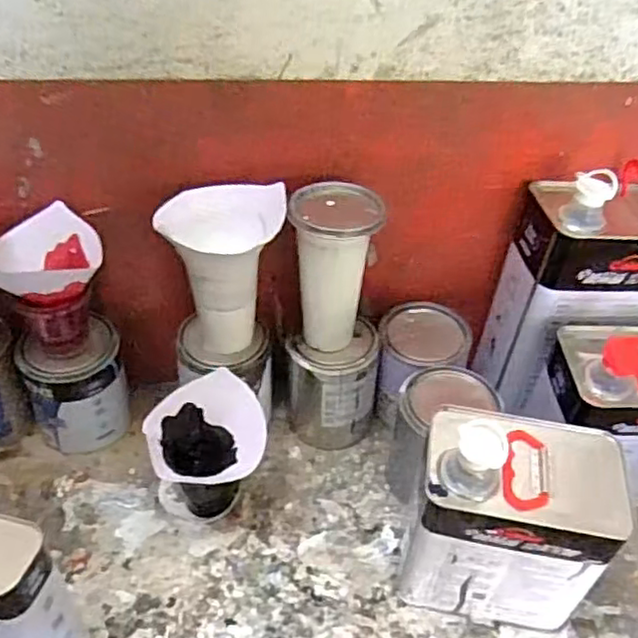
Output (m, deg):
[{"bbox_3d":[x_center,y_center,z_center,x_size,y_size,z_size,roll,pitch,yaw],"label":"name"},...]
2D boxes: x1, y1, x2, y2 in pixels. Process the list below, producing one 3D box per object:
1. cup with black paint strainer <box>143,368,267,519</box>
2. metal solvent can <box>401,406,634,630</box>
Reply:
[{"bbox_3d":[-0.118,0.140,0.708,0.115,0.132,0.098,-2,43,-5],"label":"cup with black paint strainer"},{"bbox_3d":[0.173,0.178,0.614,0.165,0.221,0.117,8,43,5],"label":"metal solvent can"}]

